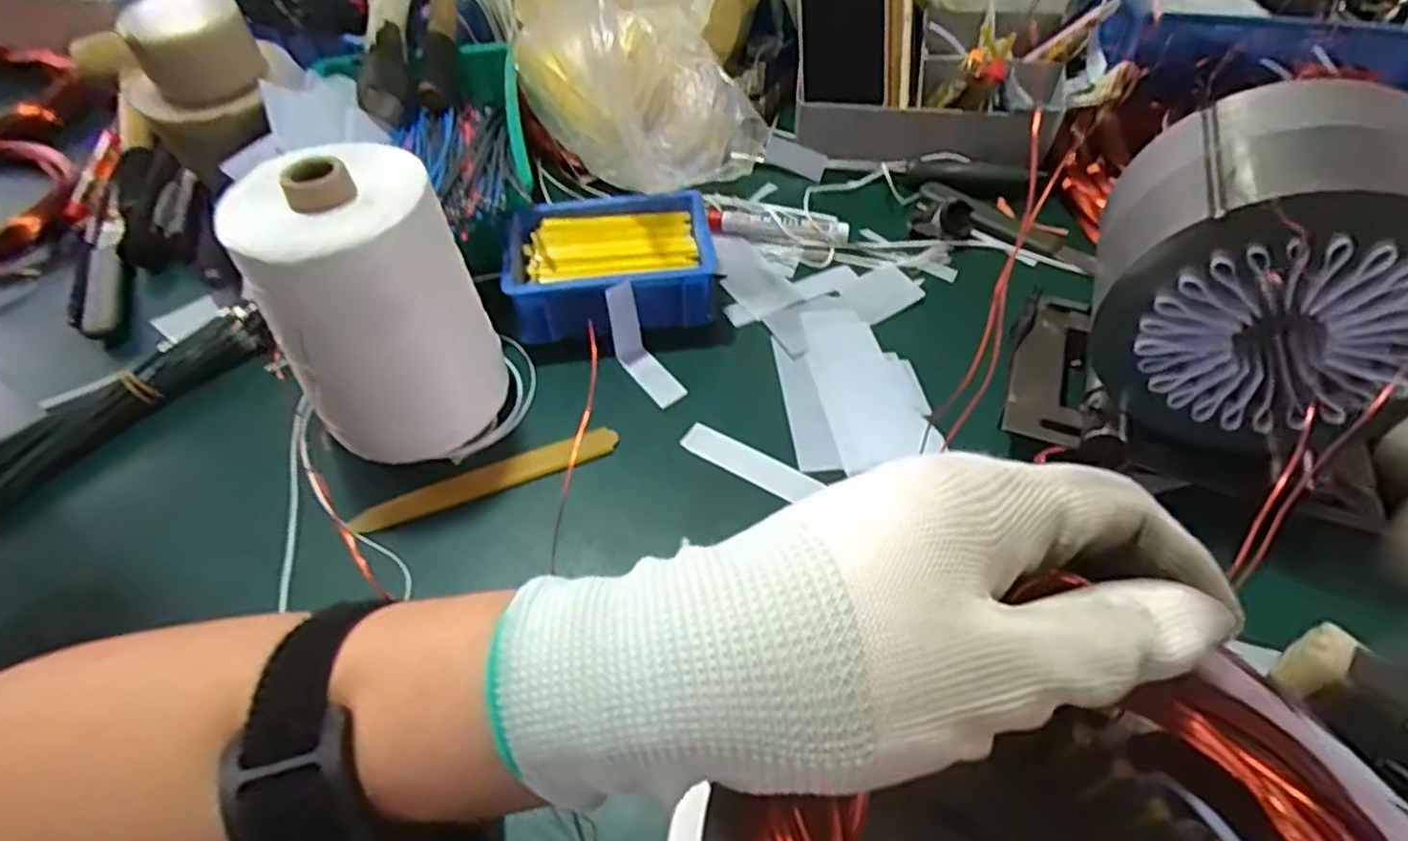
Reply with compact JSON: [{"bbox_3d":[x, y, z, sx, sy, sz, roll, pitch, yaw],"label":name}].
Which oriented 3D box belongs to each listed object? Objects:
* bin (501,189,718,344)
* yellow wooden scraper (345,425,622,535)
[{"bbox_3d":[-0.065,-0.107,0.526,0.141,0.057,0.100,-3,51,-1],"label":"bin"},{"bbox_3d":[-0.134,0.036,0.448,0.165,0.010,0.023,-16,53,-11],"label":"yellow wooden scraper"}]

